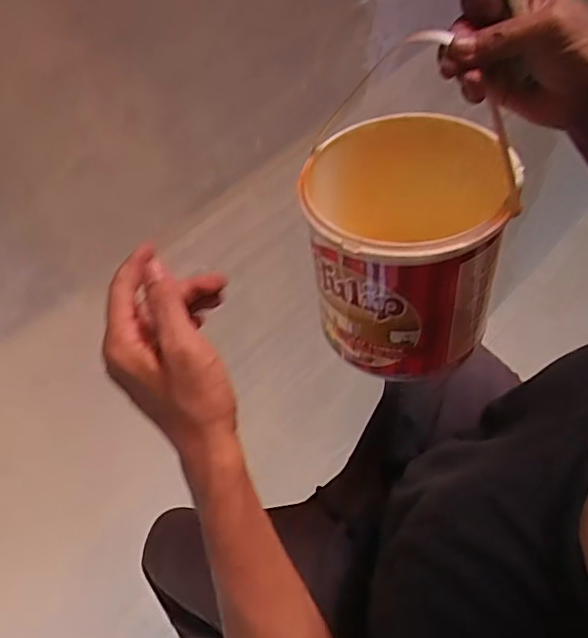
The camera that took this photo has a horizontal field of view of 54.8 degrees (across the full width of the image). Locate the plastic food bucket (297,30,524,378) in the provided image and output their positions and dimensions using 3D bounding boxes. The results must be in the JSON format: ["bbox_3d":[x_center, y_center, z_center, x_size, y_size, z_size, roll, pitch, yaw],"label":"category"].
[{"bbox_3d":[0.102,-0.077,0.538,0.178,0.172,0.197,11,59,11],"label":"plastic food bucket"}]

